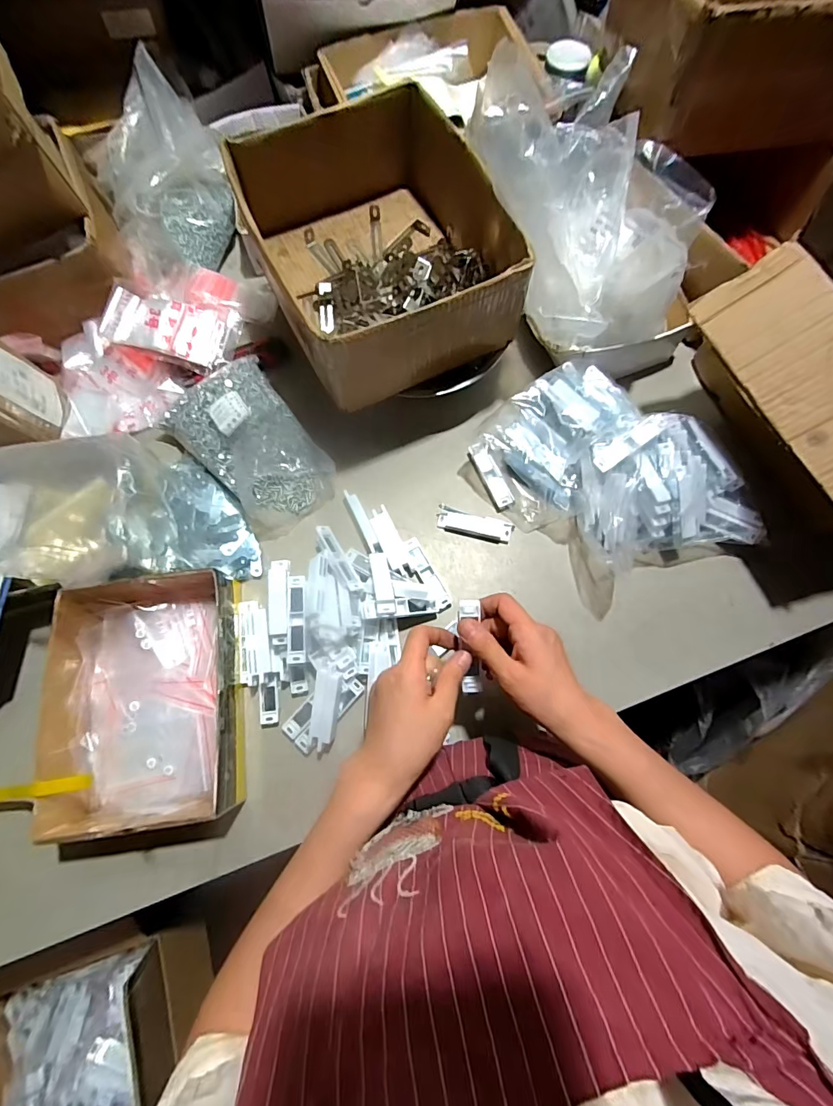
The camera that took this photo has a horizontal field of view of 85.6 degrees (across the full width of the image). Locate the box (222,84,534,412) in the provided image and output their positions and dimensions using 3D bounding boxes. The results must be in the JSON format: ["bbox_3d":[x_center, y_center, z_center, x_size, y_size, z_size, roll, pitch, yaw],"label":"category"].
[{"bbox_3d":[-0.045,-0.363,0.541,0.255,0.112,0.306,-25,75,-6],"label":"box"}]

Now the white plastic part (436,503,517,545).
[{"bbox_3d":[0.076,-0.036,0.583,0.096,0.012,0.031,13,75,5],"label":"white plastic part"}]

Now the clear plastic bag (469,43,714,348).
[{"bbox_3d":[0.231,-0.410,0.555,0.225,0.181,0.270,-36,77,-9],"label":"clear plastic bag"}]

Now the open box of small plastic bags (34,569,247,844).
[{"bbox_3d":[-0.292,0.162,0.490,0.184,0.064,0.267,-7,74,-1],"label":"open box of small plastic bags"}]

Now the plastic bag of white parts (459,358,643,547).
[{"bbox_3d":[0.168,-0.147,0.579,0.164,0.068,0.213,29,76,9],"label":"plastic bag of white parts"}]

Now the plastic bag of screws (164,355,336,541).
[{"bbox_3d":[-0.209,-0.144,0.577,0.136,0.087,0.215,-40,77,-10],"label":"plastic bag of screws"}]

